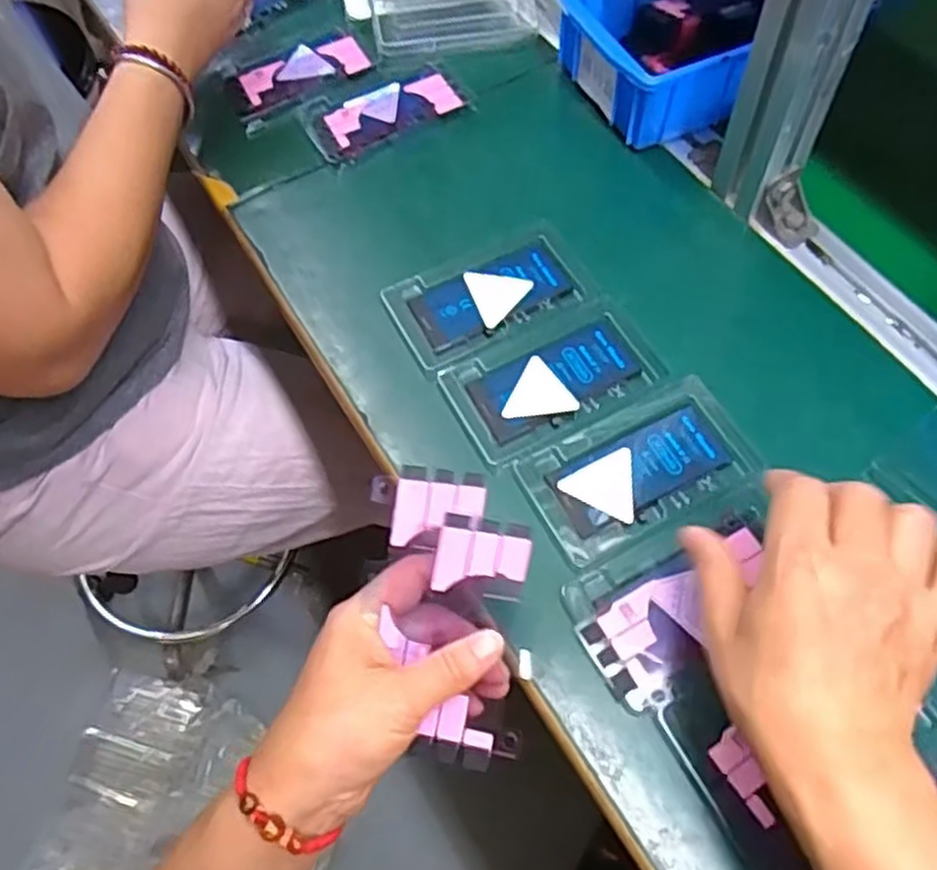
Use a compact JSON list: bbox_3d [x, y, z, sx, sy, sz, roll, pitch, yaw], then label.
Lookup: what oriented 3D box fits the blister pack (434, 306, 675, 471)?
[{"bbox_3d":[0.053,-0.034,0.471,0.125,0.006,0.069,-25,64,-9],"label":"blister pack"}]

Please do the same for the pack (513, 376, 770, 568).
[{"bbox_3d":[0.101,0.021,0.440,0.130,0.006,0.084,-26,64,-10],"label":"pack"}]

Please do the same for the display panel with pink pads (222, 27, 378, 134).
[{"bbox_3d":[-0.137,-0.287,0.615,0.115,0.004,0.064,-31,65,-12],"label":"display panel with pink pads"}]

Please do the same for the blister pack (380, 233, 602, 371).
[{"bbox_3d":[0.013,-0.088,0.502,0.121,0.004,0.068,-23,63,-8],"label":"blister pack"}]

